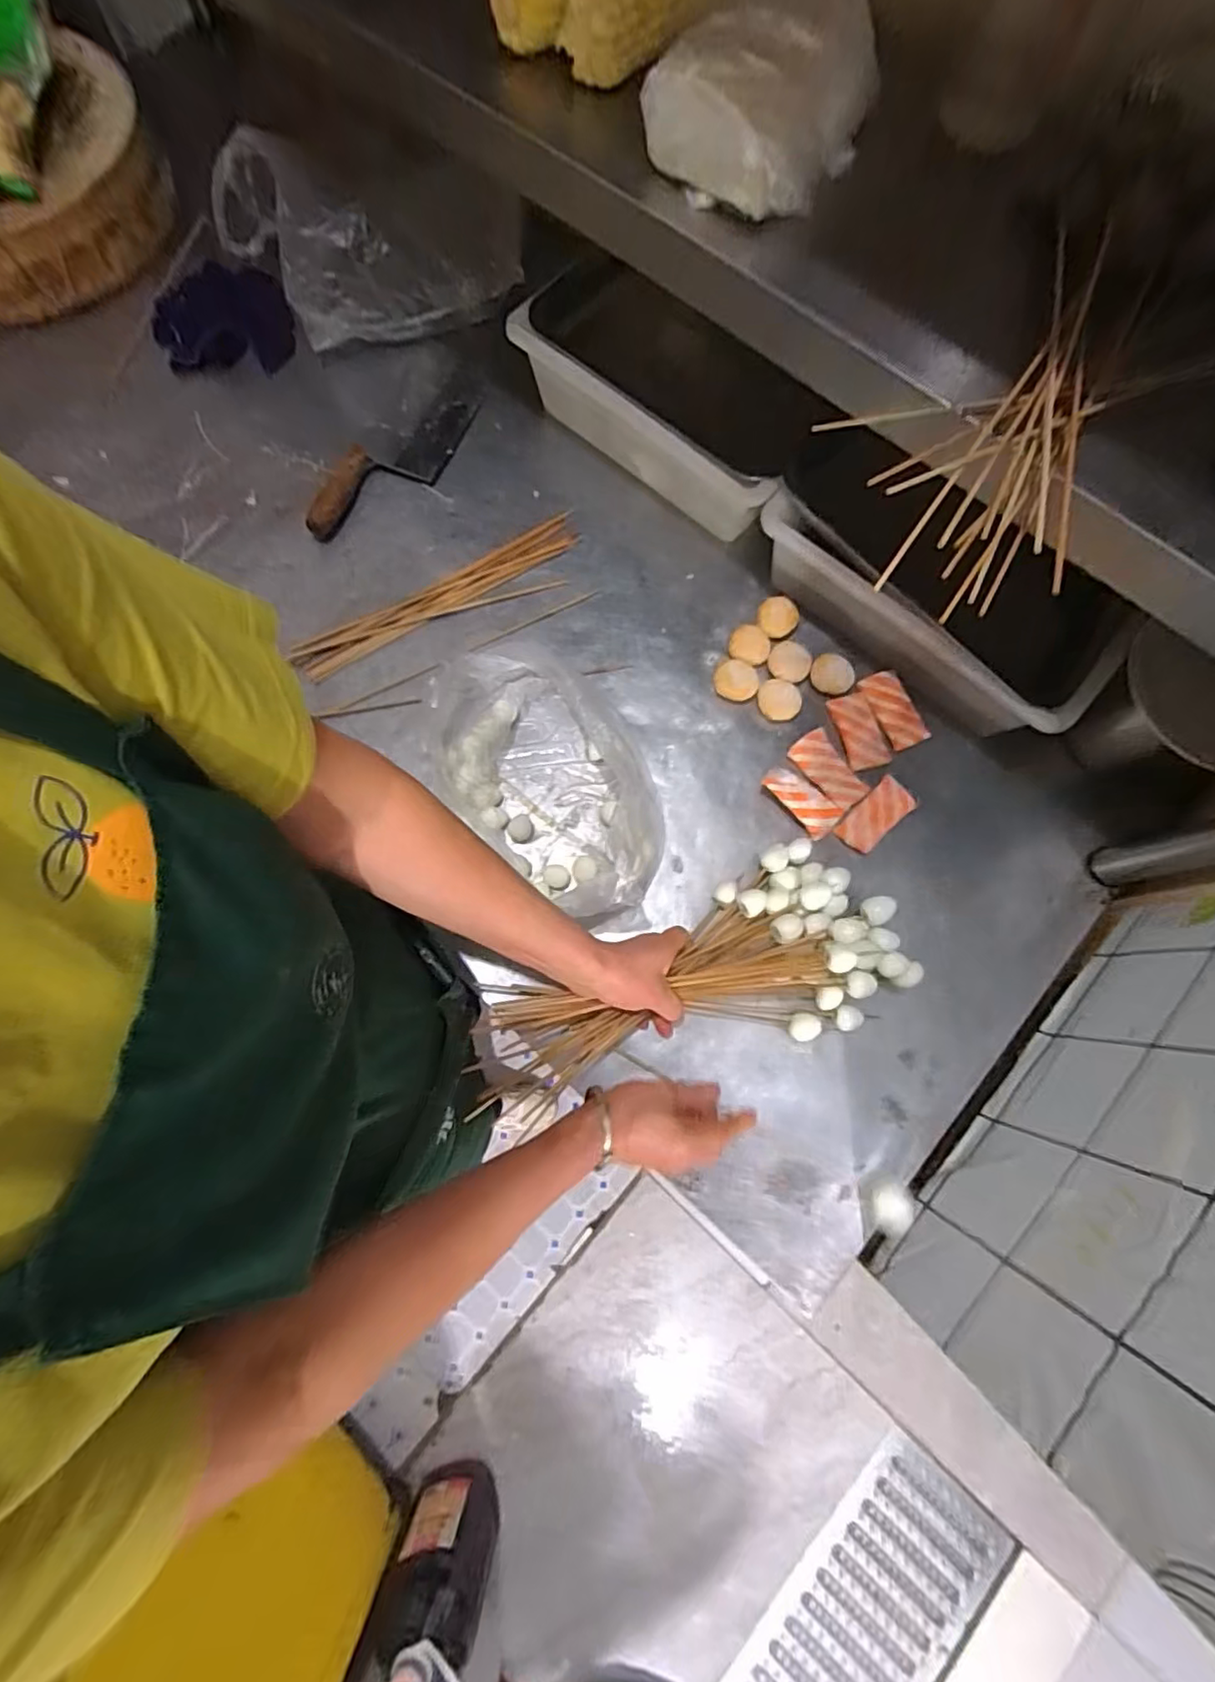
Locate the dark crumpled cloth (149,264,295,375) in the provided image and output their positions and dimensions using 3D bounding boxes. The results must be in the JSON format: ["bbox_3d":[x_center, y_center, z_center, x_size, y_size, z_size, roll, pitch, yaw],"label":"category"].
[{"bbox_3d":[-0.406,-0.544,0.627,0.145,0.018,0.092,-8,111,-4],"label":"dark crumpled cloth"}]

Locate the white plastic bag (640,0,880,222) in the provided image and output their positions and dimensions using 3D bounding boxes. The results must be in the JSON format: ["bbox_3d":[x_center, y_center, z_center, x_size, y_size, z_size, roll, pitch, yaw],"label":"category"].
[{"bbox_3d":[0.101,-0.467,0.376,0.113,0.066,0.111,34,79,8],"label":"white plastic bag"}]

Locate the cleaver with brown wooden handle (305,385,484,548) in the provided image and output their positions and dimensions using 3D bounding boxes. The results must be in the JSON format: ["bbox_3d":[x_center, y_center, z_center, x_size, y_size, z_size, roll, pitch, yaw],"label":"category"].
[{"bbox_3d":[-0.228,-0.406,0.650,0.232,0.022,0.065,-41,100,-9],"label":"cleaver with brown wooden handle"}]

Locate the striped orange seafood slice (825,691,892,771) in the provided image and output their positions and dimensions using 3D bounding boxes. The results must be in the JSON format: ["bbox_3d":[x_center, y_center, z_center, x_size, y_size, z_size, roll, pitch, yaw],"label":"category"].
[{"bbox_3d":[0.260,-0.115,0.617,0.039,0.007,0.081,-17,77,-4],"label":"striped orange seafood slice"}]

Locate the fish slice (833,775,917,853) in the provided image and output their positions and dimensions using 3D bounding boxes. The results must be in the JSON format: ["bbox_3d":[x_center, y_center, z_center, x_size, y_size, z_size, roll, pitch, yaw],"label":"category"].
[{"bbox_3d":[0.269,-0.025,0.601,0.083,0.008,0.041,-42,80,-9],"label":"fish slice"}]

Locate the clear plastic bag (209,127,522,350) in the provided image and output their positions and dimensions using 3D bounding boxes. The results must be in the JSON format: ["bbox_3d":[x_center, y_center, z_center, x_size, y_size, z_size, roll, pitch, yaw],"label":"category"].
[{"bbox_3d":[-0.239,-0.577,0.583,0.309,0.131,0.079,-4,76,-1],"label":"clear plastic bag"}]

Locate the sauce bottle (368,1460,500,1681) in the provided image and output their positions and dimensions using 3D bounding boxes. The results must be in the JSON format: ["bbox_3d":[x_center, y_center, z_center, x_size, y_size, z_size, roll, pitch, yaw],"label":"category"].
[{"bbox_3d":[-0.249,1.072,0.881,0.147,0.283,0.117,13,77,3],"label":"sauce bottle"}]

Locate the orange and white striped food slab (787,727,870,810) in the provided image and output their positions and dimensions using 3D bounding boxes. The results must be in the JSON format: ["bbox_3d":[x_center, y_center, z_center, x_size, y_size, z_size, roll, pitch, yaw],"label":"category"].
[{"bbox_3d":[0.226,-0.072,0.611,0.045,0.004,0.084,-35,79,-8],"label":"orange and white striped food slab"}]

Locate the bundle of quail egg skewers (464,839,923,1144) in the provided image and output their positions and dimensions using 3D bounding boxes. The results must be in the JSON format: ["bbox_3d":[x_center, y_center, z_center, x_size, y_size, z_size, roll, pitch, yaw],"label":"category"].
[{"bbox_3d":[0.073,0.124,0.527,0.371,0.072,0.169,-20,77,-6],"label":"bundle of quail egg skewers"}]

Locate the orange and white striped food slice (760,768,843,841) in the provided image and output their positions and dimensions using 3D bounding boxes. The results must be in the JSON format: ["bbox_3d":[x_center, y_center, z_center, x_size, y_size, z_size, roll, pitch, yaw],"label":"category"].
[{"bbox_3d":[0.194,-0.042,0.598,0.080,0.019,0.040,44,80,10],"label":"orange and white striped food slice"}]

